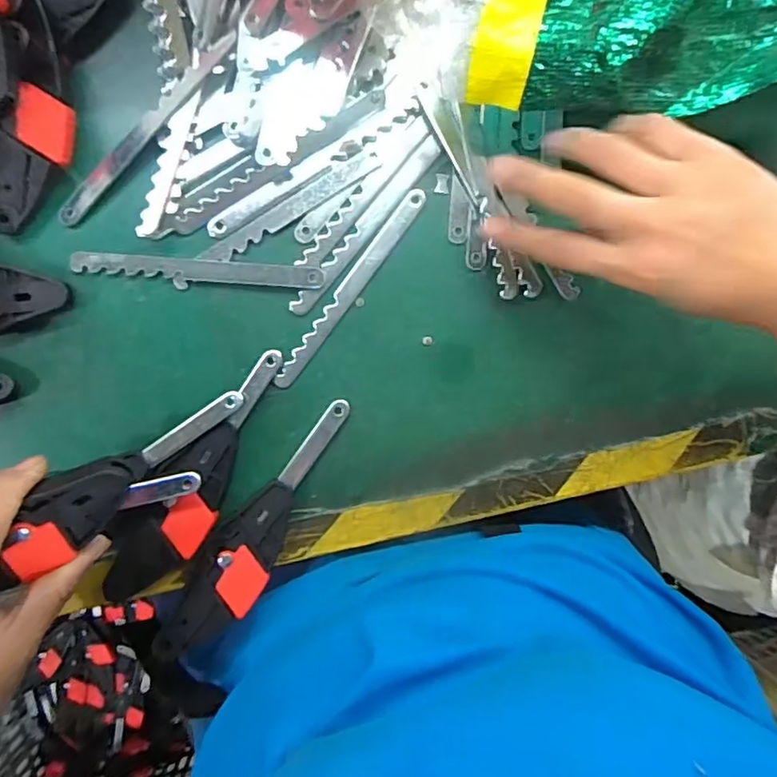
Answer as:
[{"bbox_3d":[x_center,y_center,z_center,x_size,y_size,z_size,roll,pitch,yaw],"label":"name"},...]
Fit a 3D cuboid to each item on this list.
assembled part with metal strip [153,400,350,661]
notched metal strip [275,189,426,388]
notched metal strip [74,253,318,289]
[{"bbox_3d":[-0.082,0.088,0.355,0.040,0.015,0.183,30,91,-5],"label":"assembled part with metal strip"},{"bbox_3d":[-0.023,-0.061,0.357,0.014,0.004,0.146,35,90,-5],"label":"notched metal strip"},{"bbox_3d":[-0.113,-0.071,0.346,0.145,0.004,0.013,3,88,-5],"label":"notched metal strip"}]

